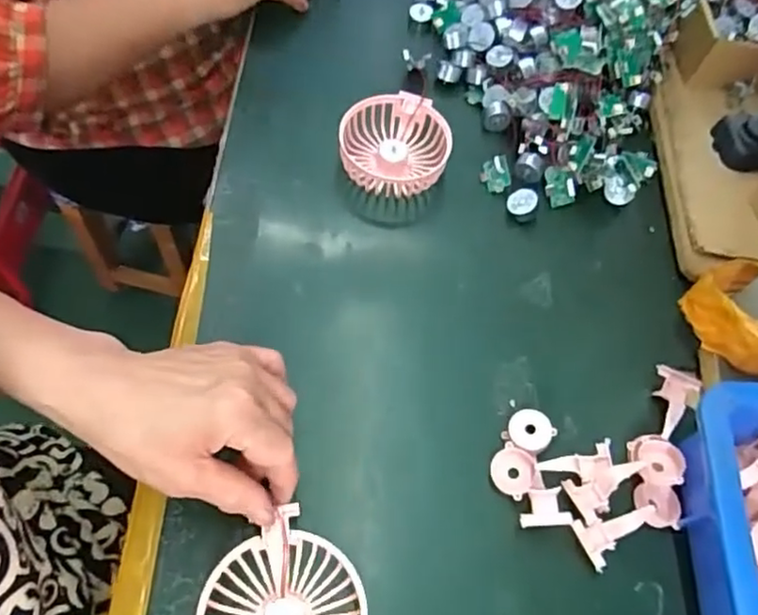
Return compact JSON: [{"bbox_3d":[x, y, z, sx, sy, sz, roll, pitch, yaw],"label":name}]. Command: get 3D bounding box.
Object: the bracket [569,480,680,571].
[{"bbox_3d":[0.157,0.132,0.394,0.074,0.017,0.030,-22,66,-14],"label":"bracket"}]

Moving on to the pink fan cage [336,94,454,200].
[{"bbox_3d":[0.014,-0.131,0.523,0.087,0.032,0.082,2,62,-3],"label":"pink fan cage"}]

